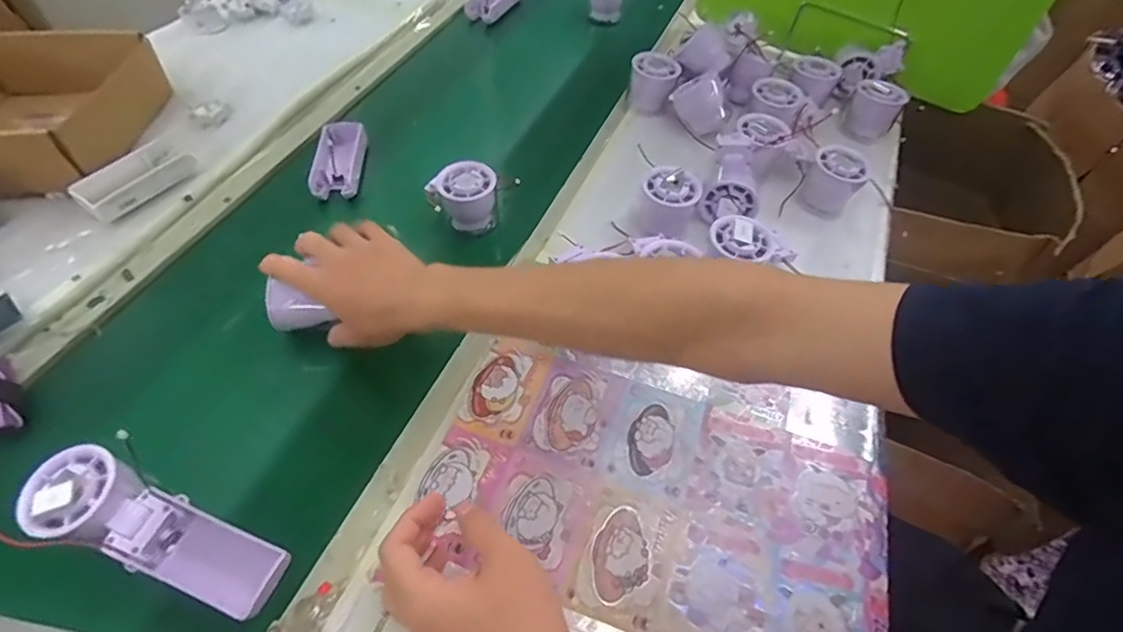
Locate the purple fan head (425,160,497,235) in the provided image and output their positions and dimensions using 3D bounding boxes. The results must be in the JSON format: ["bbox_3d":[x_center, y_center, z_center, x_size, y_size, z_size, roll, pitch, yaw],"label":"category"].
[{"bbox_3d":[-0.102,-0.119,0.592,0.066,0.064,0.048,-5,52,-6],"label":"purple fan head"}]

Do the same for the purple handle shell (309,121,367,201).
[{"bbox_3d":[-0.250,-0.177,0.637,0.052,0.021,0.103,-2,52,-4],"label":"purple handle shell"}]

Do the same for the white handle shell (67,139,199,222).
[{"bbox_3d":[-0.436,-0.141,0.584,0.051,0.029,0.108,25,55,16],"label":"white handle shell"}]

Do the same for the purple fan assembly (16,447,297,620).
[{"bbox_3d":[-0.266,0.141,0.372,0.172,0.031,0.052,28,55,-3],"label":"purple fan assembly"}]

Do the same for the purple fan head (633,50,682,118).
[{"bbox_3d":[0.113,-0.286,0.706,0.058,0.057,0.058,7,52,3],"label":"purple fan head"}]

